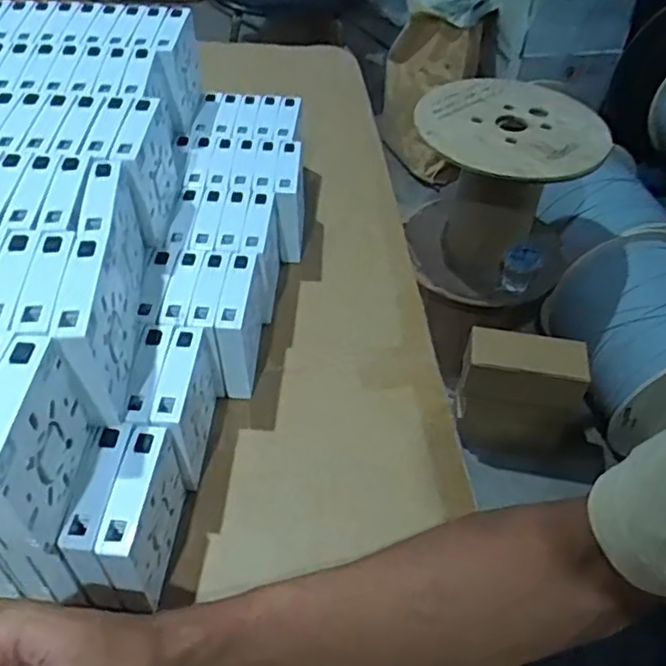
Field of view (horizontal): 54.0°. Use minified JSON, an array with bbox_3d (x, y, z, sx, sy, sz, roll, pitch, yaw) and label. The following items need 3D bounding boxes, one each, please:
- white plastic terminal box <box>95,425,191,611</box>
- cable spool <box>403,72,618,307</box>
[{"bbox_3d":[-0.119,0.118,0.416,0.026,0.080,0.093,6,47,2],"label":"white plastic terminal box"},{"bbox_3d":[0.314,-0.277,1.268,0.339,0.299,0.341,18,48,13],"label":"cable spool"}]

